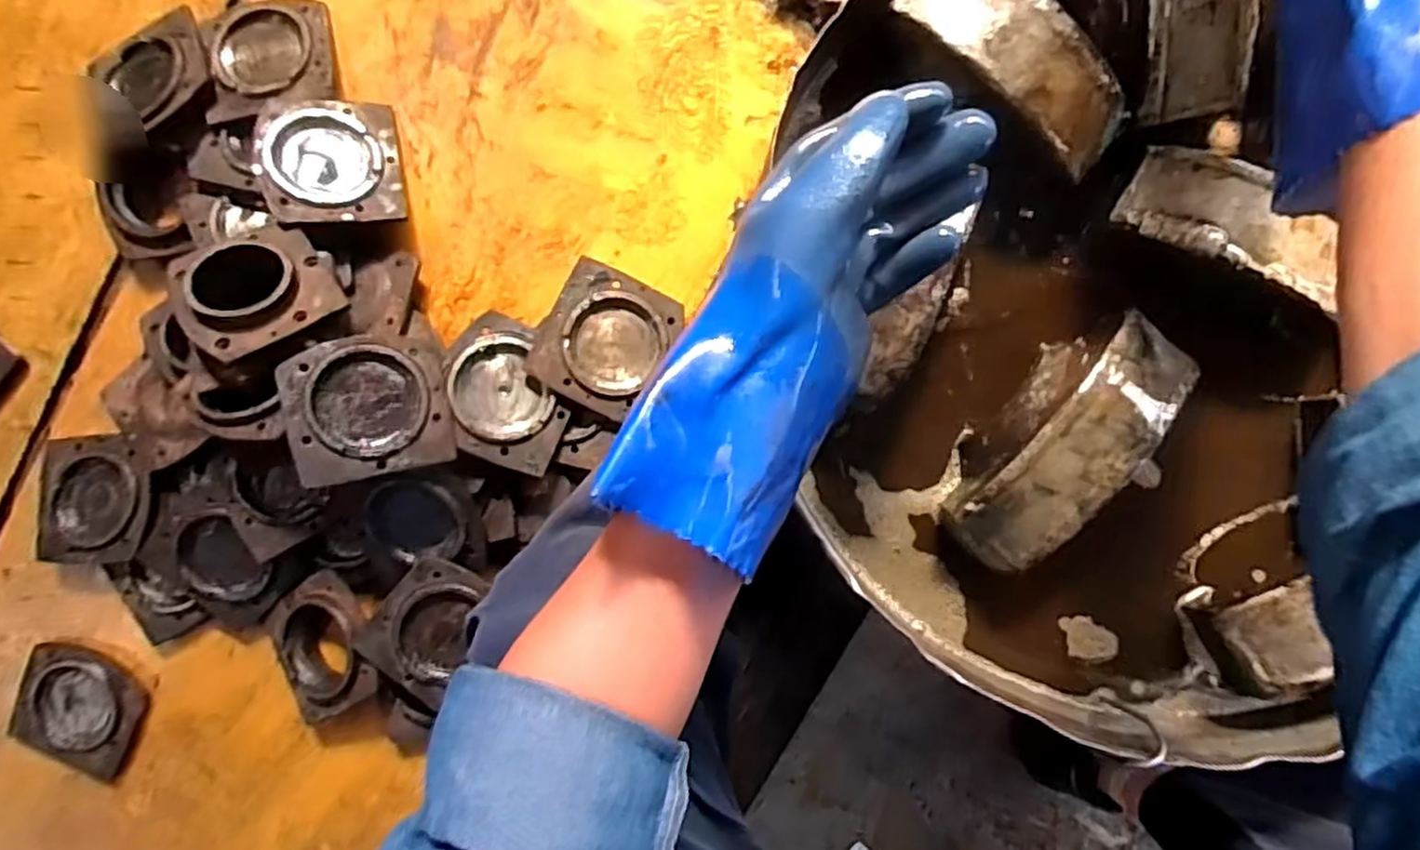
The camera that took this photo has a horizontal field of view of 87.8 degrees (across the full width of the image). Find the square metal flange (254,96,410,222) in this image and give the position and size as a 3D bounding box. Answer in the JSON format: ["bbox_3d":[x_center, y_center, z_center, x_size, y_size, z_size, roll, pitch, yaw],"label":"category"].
[{"bbox_3d":[-0.460,-0.323,0.901,0.160,0.021,0.162,-6,79,-25],"label":"square metal flange"}]

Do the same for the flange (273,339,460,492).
[{"bbox_3d":[-0.379,-0.020,0.821,0.174,0.022,0.153,-11,90,-16],"label":"flange"}]

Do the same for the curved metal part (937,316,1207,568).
[{"bbox_3d":[0.232,0.013,0.480,0.071,0.055,0.181,41,95,0],"label":"curved metal part"}]

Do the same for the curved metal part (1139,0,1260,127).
[{"bbox_3d":[0.285,-0.262,0.441,0.061,0.023,0.147,-16,102,9],"label":"curved metal part"}]

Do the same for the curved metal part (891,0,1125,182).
[{"bbox_3d":[0.192,-0.229,0.459,0.162,0.035,0.061,41,95,0],"label":"curved metal part"}]

